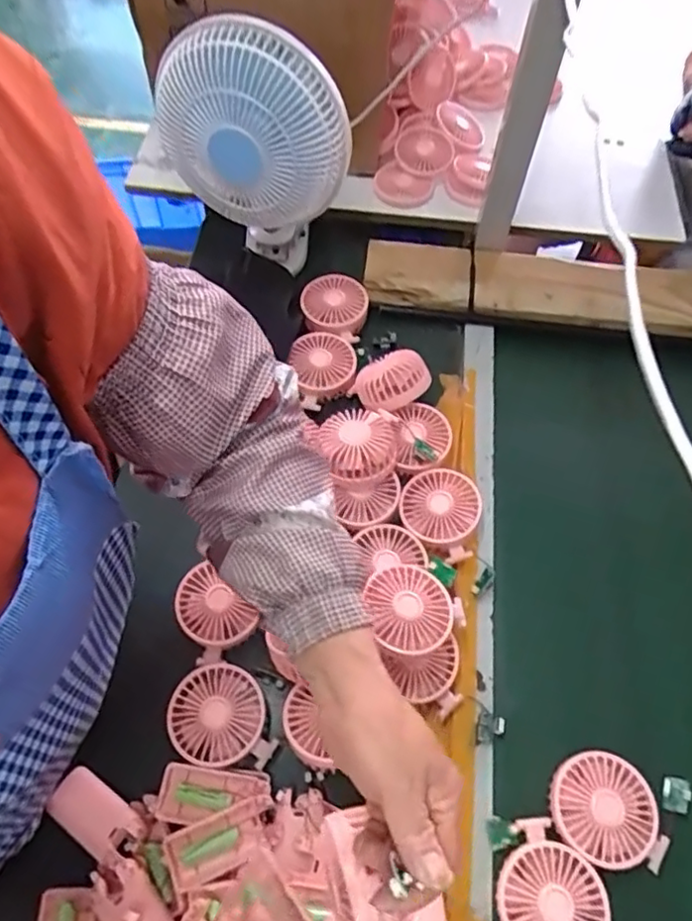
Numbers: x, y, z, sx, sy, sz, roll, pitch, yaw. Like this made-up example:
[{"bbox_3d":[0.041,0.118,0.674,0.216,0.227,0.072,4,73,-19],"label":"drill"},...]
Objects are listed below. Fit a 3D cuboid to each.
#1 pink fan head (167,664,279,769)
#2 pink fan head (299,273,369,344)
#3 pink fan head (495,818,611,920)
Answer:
[{"bbox_3d":[-0.117,0.234,0.571,0.091,0.027,0.086,-1,58,-3],"label":"pink fan head"},{"bbox_3d":[-0.016,-0.200,0.821,0.089,0.034,0.095,17,59,8],"label":"pink fan head"},{"bbox_3d":[0.169,0.366,0.515,0.086,0.029,0.091,1,58,-2],"label":"pink fan head"}]

